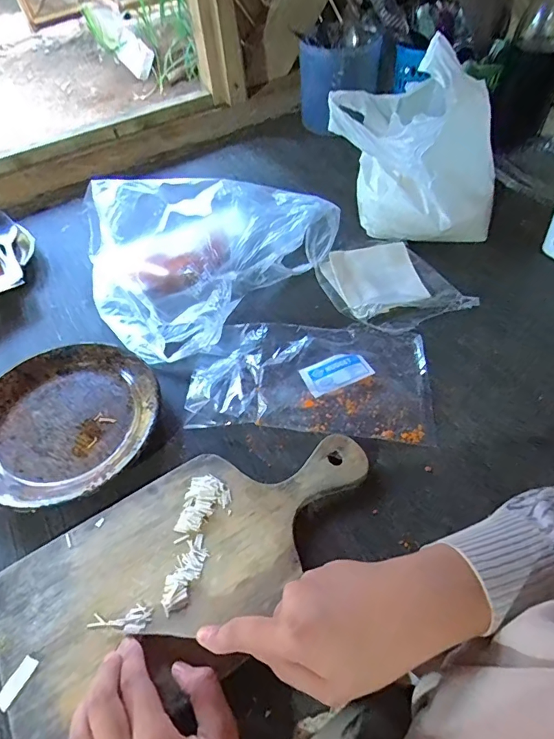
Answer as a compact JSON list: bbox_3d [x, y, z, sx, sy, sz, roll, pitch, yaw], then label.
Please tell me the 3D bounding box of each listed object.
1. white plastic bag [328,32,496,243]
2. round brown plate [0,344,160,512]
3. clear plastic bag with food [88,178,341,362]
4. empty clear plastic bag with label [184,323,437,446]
[{"bbox_3d":[0.174,-0.296,0.575,0.124,0.198,0.210,-37,58,-23],"label":"white plastic bag"},{"bbox_3d":[-0.208,0.050,0.433,0.174,0.022,0.175,-2,52,2],"label":"round brown plate"},{"bbox_3d":[-0.112,-0.167,0.551,0.255,0.093,0.274,37,62,28],"label":"clear plastic bag with food"},{"bbox_3d":[0.034,0.006,0.465,0.241,0.016,0.133,3,52,6],"label":"empty clear plastic bag with label"}]

